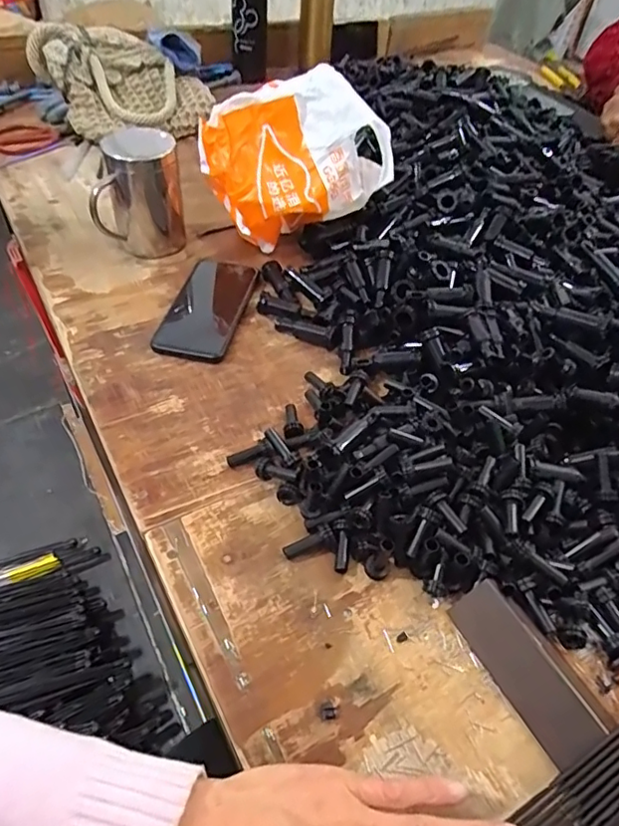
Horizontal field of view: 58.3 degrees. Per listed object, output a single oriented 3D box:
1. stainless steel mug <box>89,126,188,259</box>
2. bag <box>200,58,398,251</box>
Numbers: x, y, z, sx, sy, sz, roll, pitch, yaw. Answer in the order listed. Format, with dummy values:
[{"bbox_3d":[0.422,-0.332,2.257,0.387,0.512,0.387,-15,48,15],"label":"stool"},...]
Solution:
[{"bbox_3d":[-0.199,-0.256,0.649,0.098,0.125,0.080,-5,49,-10],"label":"stainless steel mug"},{"bbox_3d":[-0.020,-0.277,0.640,0.209,0.164,0.108,-11,50,-15],"label":"bag"}]

